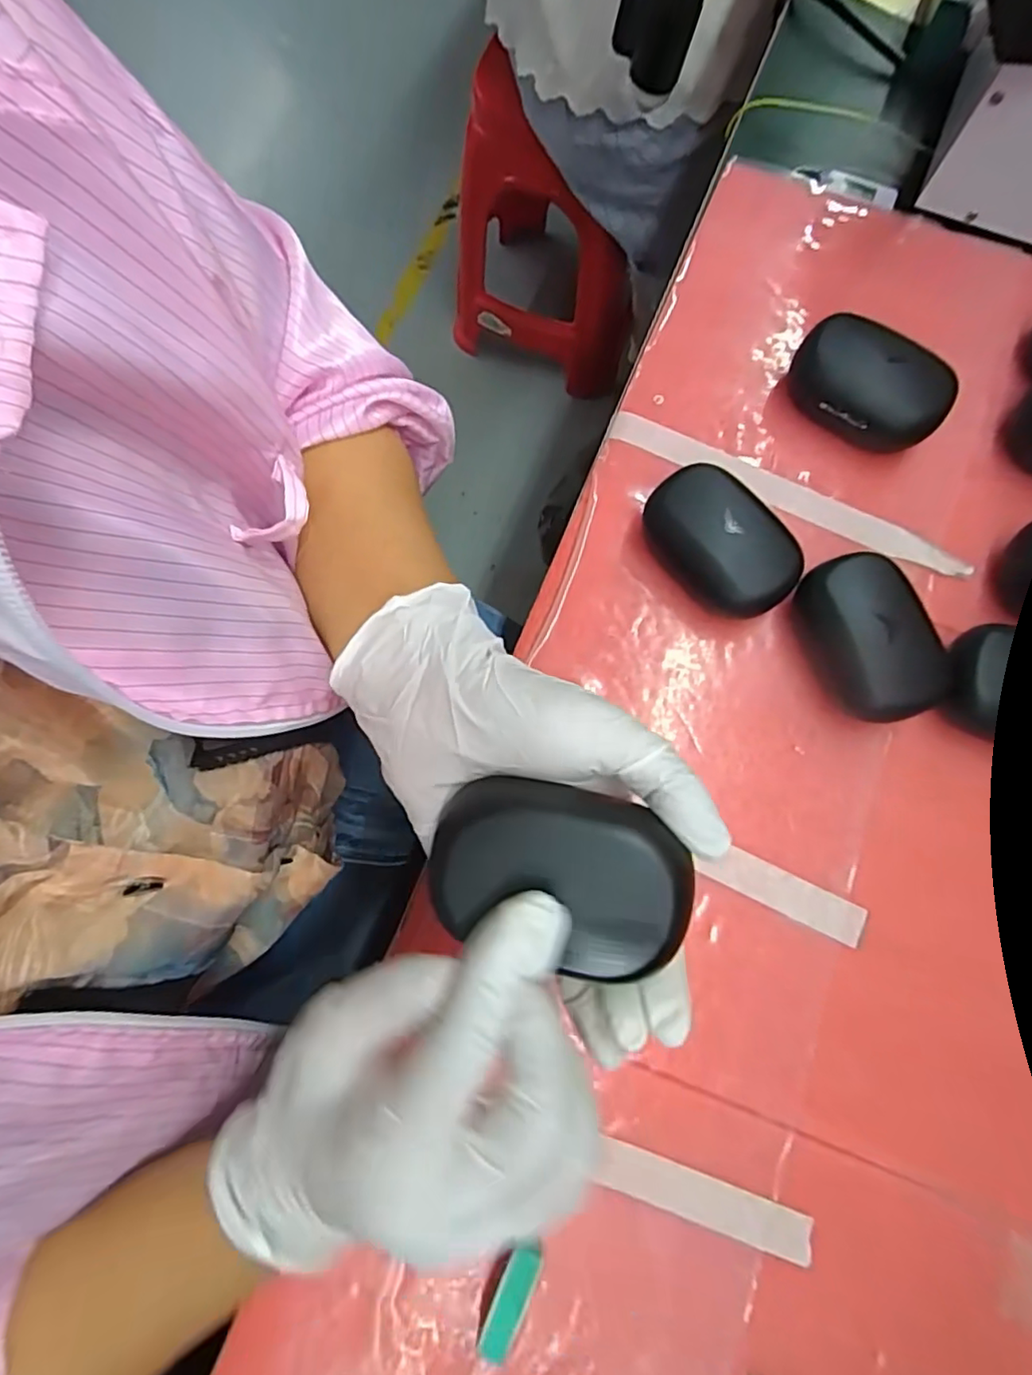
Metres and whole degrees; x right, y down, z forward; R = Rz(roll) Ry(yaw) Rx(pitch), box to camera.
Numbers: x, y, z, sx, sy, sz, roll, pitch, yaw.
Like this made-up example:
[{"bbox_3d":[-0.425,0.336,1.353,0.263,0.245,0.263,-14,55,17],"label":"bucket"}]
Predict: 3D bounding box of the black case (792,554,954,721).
[{"bbox_3d":[0.181,-0.025,0.303,0.058,0.036,0.083,-10,77,-2],"label":"black case"}]

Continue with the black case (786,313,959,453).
[{"bbox_3d":[0.196,-0.167,0.335,0.083,0.037,0.050,36,80,8],"label":"black case"}]

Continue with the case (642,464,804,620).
[{"bbox_3d":[0.109,-0.076,0.313,0.047,0.041,0.083,-42,80,-9],"label":"case"}]

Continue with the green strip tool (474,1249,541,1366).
[{"bbox_3d":[-0.003,0.254,0.249,0.014,0.017,0.043,24,78,6],"label":"green strip tool"}]

